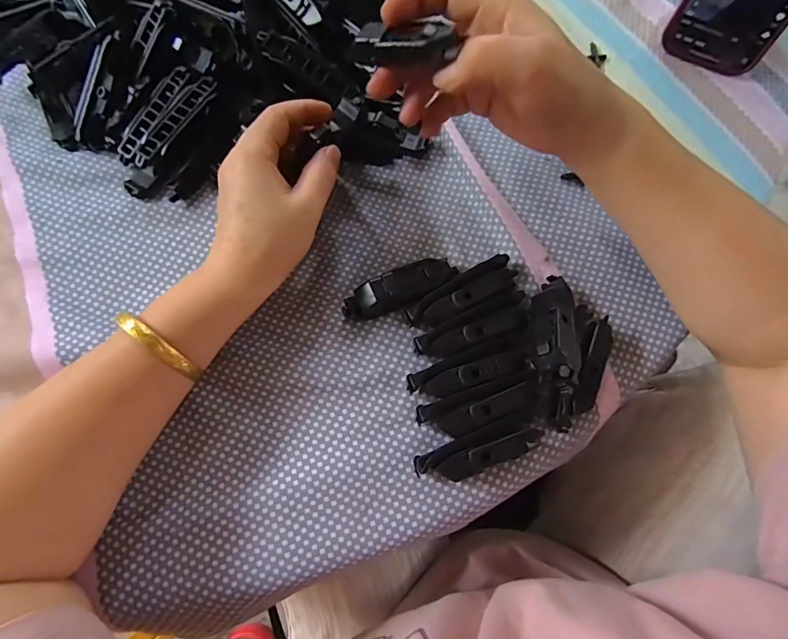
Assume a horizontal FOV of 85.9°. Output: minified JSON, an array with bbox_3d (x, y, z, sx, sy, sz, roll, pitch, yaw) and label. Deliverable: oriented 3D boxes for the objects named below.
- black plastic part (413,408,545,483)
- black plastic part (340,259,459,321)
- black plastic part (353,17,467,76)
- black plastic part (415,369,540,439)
[{"bbox_3d":[0.055,0.076,0.254,0.085,0.022,0.021,-22,76,-8],"label":"black plastic part"},{"bbox_3d":[0.004,-0.019,0.276,0.075,0.024,0.025,-22,76,-8],"label":"black plastic part"},{"bbox_3d":[0.005,-0.144,0.224,0.056,0.012,0.024,15,74,19],"label":"black plastic part"},{"bbox_3d":[0.054,0.053,0.260,0.077,0.021,0.023,-17,76,-6],"label":"black plastic part"}]

